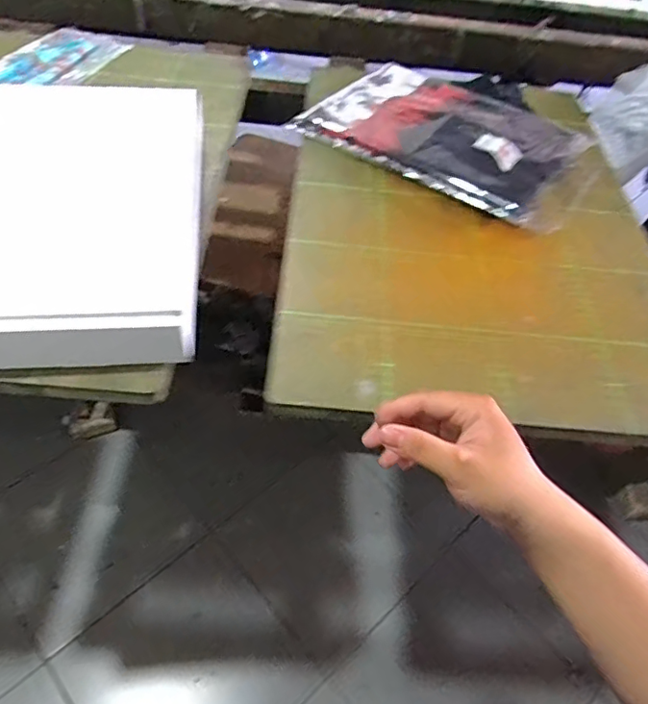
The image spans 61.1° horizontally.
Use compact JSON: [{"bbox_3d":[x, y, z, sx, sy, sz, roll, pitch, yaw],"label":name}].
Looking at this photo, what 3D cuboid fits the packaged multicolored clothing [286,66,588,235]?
[{"bbox_3d":[0.169,-0.285,0.704,0.344,0.031,0.235,34,56,21],"label":"packaged multicolored clothing"}]

